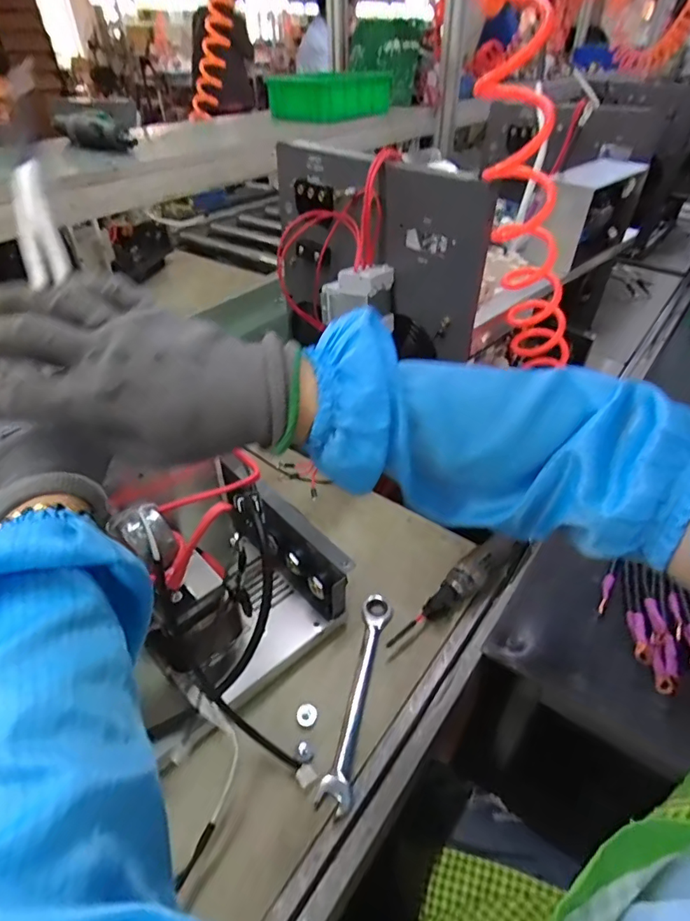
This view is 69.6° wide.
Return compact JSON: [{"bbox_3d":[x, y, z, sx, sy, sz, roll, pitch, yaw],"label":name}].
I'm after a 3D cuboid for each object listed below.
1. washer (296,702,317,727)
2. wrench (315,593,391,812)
[{"bbox_3d":[-0.039,0.260,0.508,0.020,0.004,0.022,0,40,0],"label":"washer"},{"bbox_3d":[0.016,0.237,0.526,0.032,0.011,0.226,8,41,11],"label":"wrench"}]

